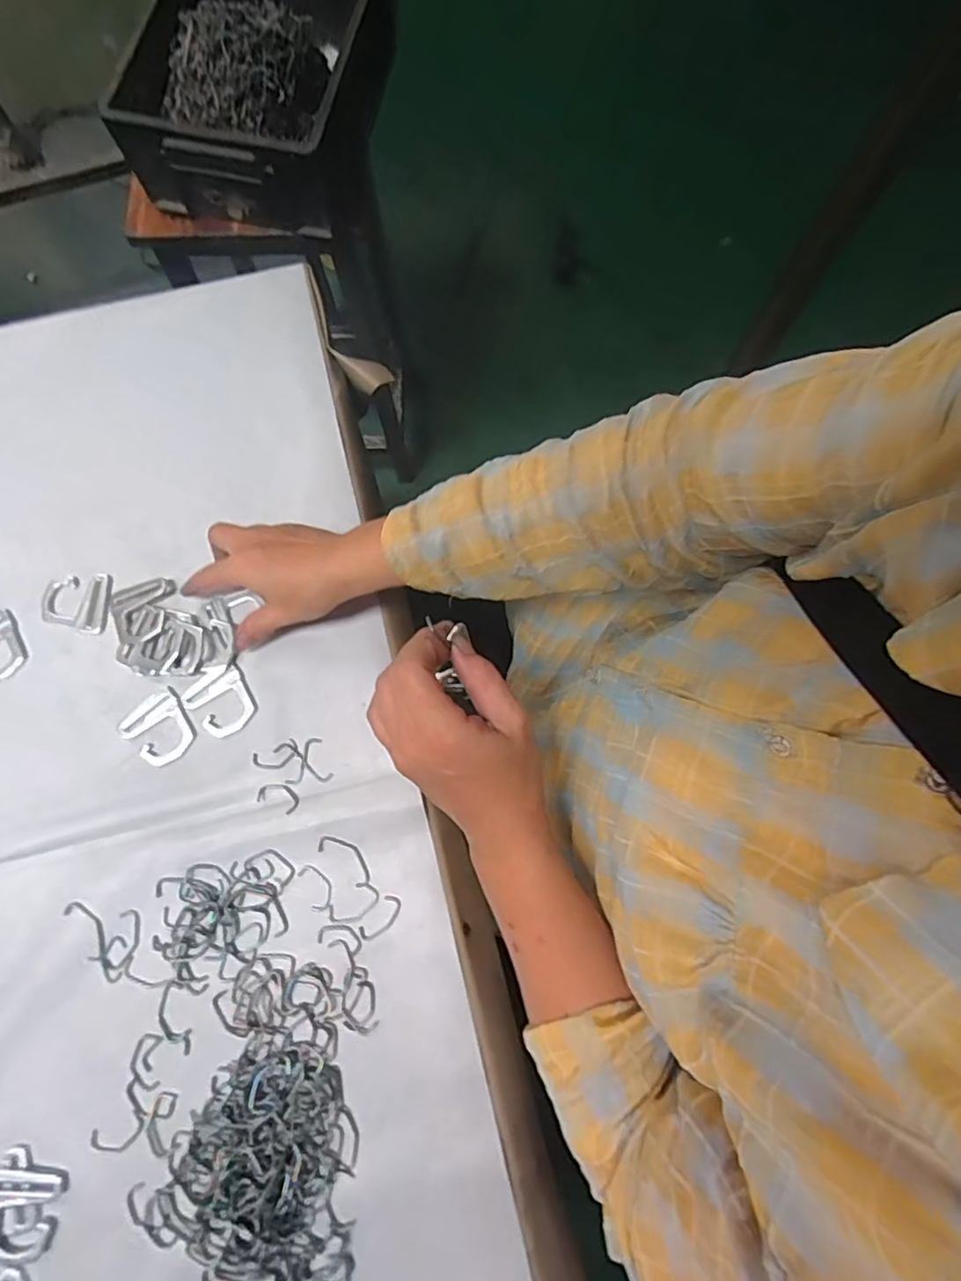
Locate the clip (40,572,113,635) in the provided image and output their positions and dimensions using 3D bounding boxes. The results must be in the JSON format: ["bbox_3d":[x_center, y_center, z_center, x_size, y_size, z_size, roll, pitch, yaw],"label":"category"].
[{"bbox_3d":[-0.321,-0.034,0.474,0.055,0.008,0.049,16,78,3],"label":"clip"}]

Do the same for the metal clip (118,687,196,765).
[{"bbox_3d":[-0.244,0.069,0.451,0.047,0.004,0.049,-38,80,-8],"label":"metal clip"}]

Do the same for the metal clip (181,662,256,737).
[{"bbox_3d":[-0.200,0.048,0.455,0.046,0.004,0.049,-38,80,-8],"label":"metal clip"}]

